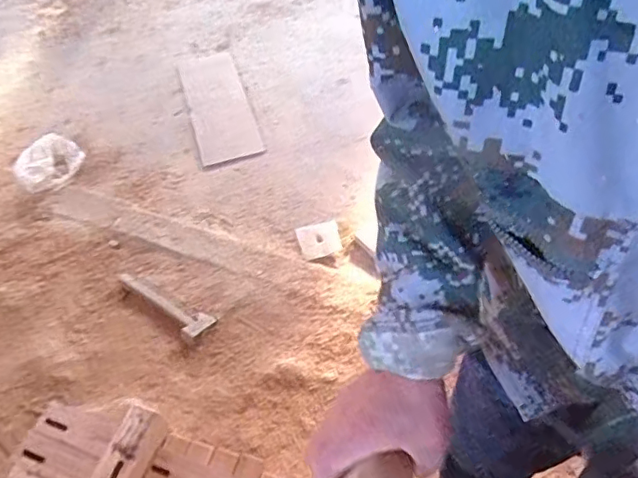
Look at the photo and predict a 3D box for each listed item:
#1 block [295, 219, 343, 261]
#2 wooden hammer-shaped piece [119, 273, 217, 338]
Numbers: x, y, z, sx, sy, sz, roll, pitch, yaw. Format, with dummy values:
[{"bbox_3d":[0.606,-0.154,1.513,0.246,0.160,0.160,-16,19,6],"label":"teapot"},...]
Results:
[{"bbox_3d":[0.003,0.000,1.761,0.129,0.011,0.124,-12,53,-10],"label":"block"},{"bbox_3d":[-0.446,0.179,1.577,0.331,0.032,0.075,21,57,22],"label":"wooden hammer-shaped piece"}]

